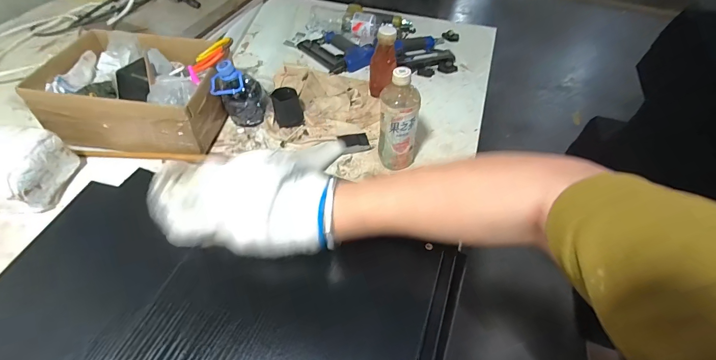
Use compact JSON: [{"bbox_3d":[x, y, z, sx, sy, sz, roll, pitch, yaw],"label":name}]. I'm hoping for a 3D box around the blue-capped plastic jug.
[{"bbox_3d":[-0.248,-0.180,0.720,0.098,0.130,0.077,-15,55,-13],"label":"blue-capped plastic jug"}]

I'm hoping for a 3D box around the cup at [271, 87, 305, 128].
[{"bbox_3d":[-0.153,-0.159,0.751,0.060,0.062,0.073,-13,54,-12],"label":"cup"}]

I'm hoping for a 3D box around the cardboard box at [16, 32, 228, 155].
[{"bbox_3d":[-0.461,-0.193,0.724,0.350,0.129,0.270,6,53,2],"label":"cardboard box"}]

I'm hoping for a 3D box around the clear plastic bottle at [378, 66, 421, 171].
[{"bbox_3d":[0.075,-0.098,0.625,0.070,0.202,0.058,2,53,0],"label":"clear plastic bottle"}]

